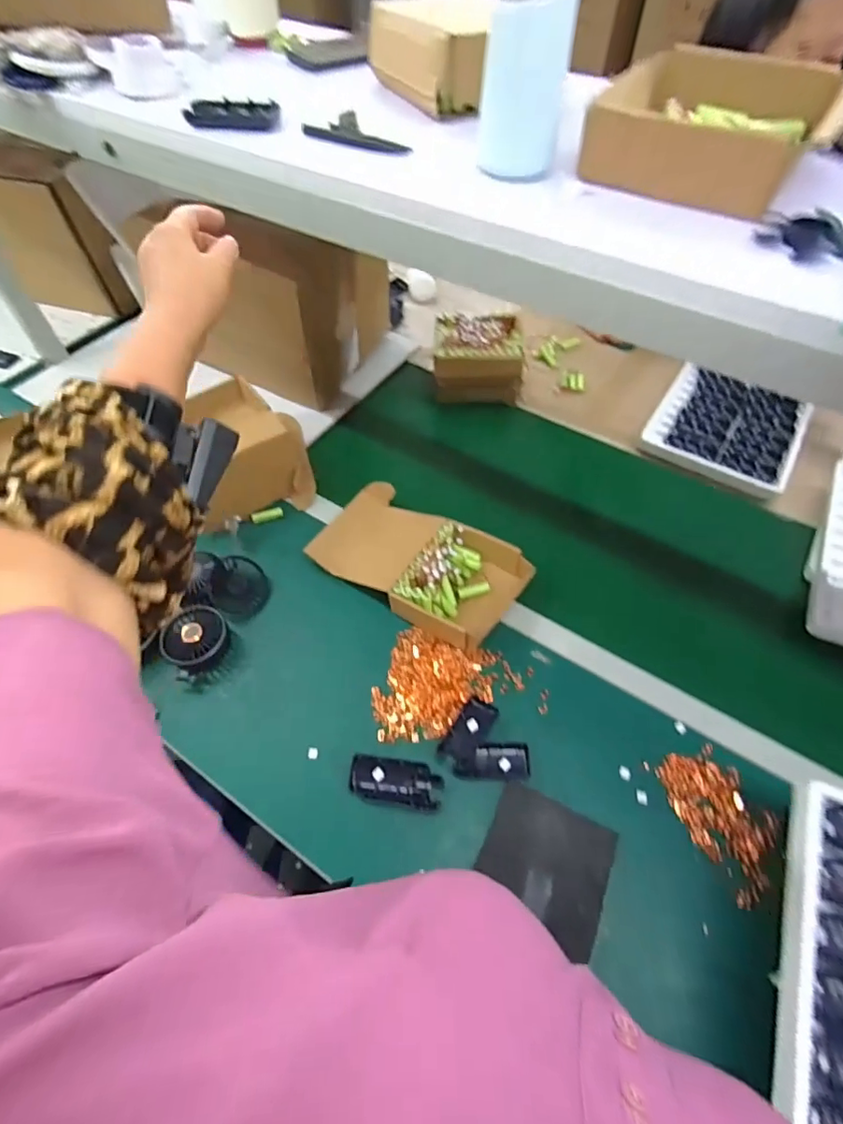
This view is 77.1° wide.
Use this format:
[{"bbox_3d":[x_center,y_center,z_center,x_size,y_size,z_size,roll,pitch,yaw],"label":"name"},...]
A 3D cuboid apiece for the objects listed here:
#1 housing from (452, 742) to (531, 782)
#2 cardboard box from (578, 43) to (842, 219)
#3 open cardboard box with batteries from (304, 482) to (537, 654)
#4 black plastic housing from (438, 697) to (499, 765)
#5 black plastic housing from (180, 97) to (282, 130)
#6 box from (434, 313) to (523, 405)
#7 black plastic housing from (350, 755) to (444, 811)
[{"bbox_3d":[0.089,0.253,0.670,0.095,0.011,0.044,1,54,2],"label":"housing"},{"bbox_3d":[0.245,-0.377,0.457,0.167,0.052,0.189,25,58,18],"label":"cardboard box"},{"bbox_3d":[-0.006,-0.002,0.811,0.307,0.057,0.179,30,60,21],"label":"open cardboard box with batteries"},{"bbox_3d":[0.062,0.218,0.685,0.045,0.015,0.083,24,58,18],"label":"black plastic housing"},{"bbox_3d":[-0.193,-0.459,0.542,0.093,0.017,0.033,4,54,4],"label":"black plastic housing"},{"bbox_3d":[0.112,-0.397,1.024,0.164,0.120,0.121,5,55,5],"label":"box"},{"bbox_3d":[-0.030,0.270,0.643,0.113,0.036,0.050,6,55,6],"label":"black plastic housing"}]

